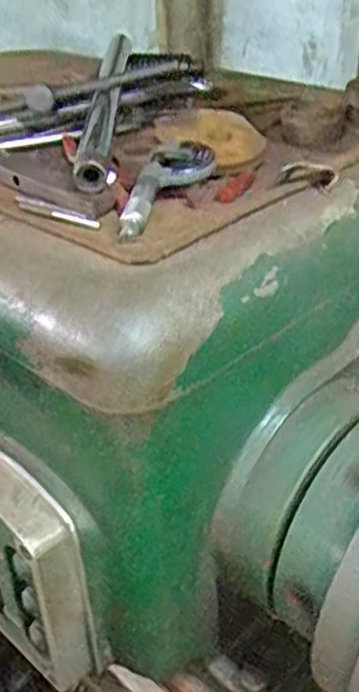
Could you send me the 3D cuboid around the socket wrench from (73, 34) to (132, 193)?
[{"bbox_3d":[-0.068,-0.236,0.675,0.024,0.026,0.420,-2,34,1],"label":"socket wrench"}]

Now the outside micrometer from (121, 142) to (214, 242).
[{"bbox_3d":[-0.007,-0.115,0.512,0.049,0.022,0.143,6,35,12],"label":"outside micrometer"}]

